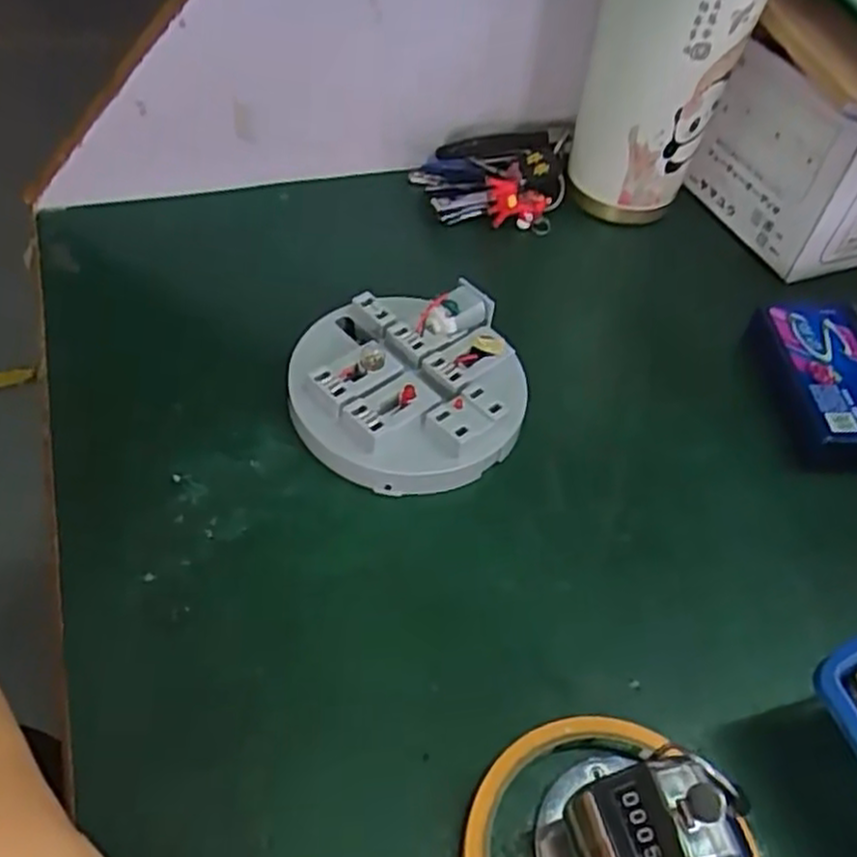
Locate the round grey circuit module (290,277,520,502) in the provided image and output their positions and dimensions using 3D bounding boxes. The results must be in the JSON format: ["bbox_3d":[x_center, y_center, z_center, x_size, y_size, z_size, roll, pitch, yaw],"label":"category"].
[{"bbox_3d":[-0.009,-0.021,0.334,0.097,0.029,0.097,3,49,-4],"label":"round grey circuit module"}]

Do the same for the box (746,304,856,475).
[{"bbox_3d":[0.190,-0.020,0.365,0.054,0.026,0.090,2,49,-5],"label":"box"}]

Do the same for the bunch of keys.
[{"bbox_3d":[0.035,-0.150,0.447,0.090,0.034,0.073,6,49,-1],"label":"bunch of keys"}]

